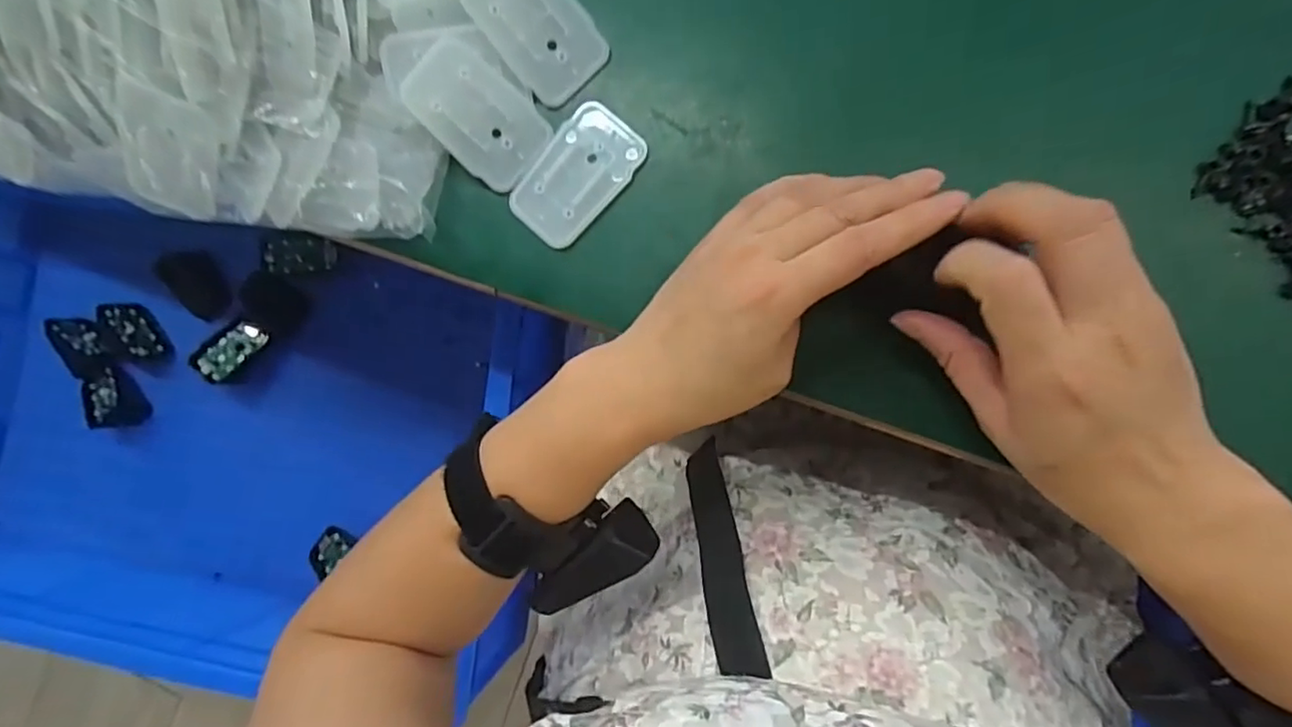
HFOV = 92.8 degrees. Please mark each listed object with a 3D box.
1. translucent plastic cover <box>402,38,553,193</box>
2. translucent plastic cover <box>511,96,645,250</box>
[{"bbox_3d":[-0.083,-0.123,0.304,0.068,0.006,0.044,43,91,-20],"label":"translucent plastic cover"},{"bbox_3d":[-0.035,-0.095,0.312,0.043,0.004,0.071,42,93,7],"label":"translucent plastic cover"}]

